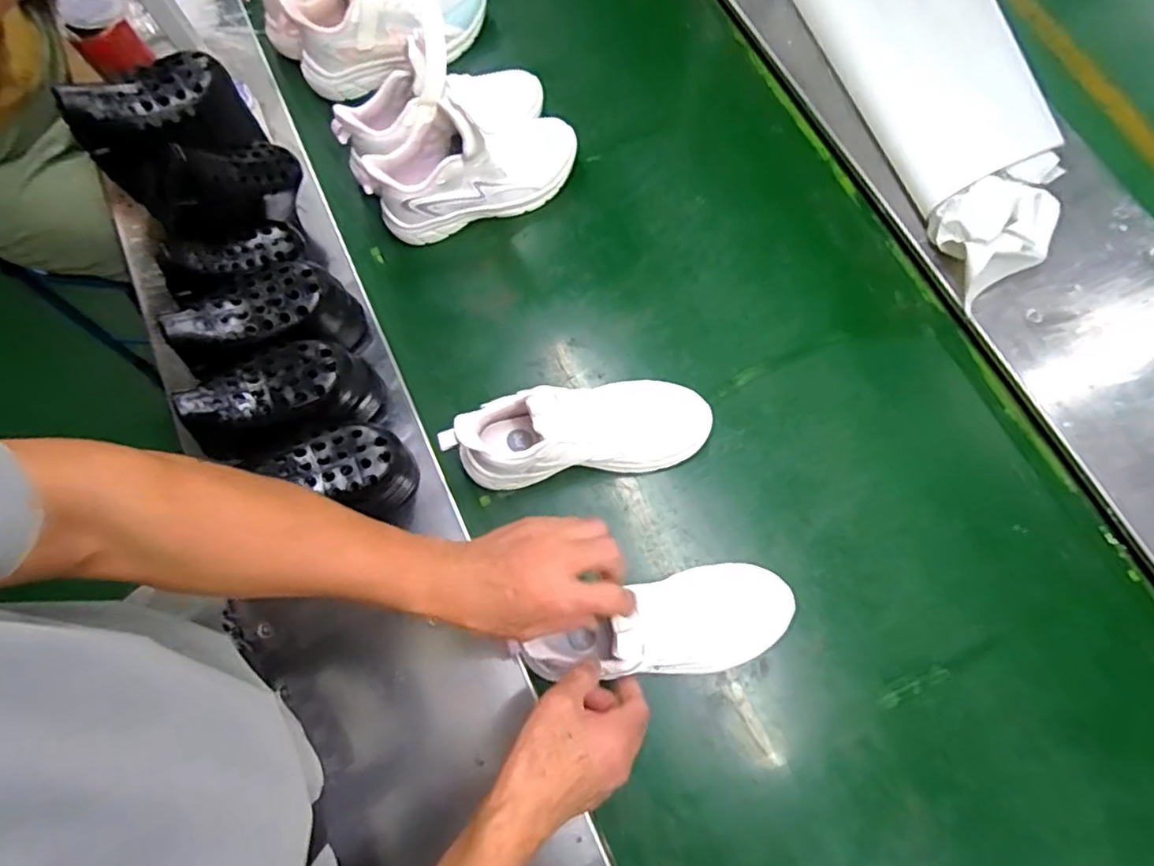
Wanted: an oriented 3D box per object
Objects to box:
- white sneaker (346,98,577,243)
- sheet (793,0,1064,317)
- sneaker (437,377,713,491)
[{"bbox_3d":[-0.120,-0.307,0.690,0.238,0.128,0.078,-17,76,-4],"label":"white sneaker"},{"bbox_3d":[0.376,-0.394,0.689,0.167,0.106,0.498,-19,76,-4],"label":"sheet"},{"bbox_3d":[0.005,-0.006,0.609,0.249,0.110,0.080,-8,76,-1],"label":"sneaker"}]

